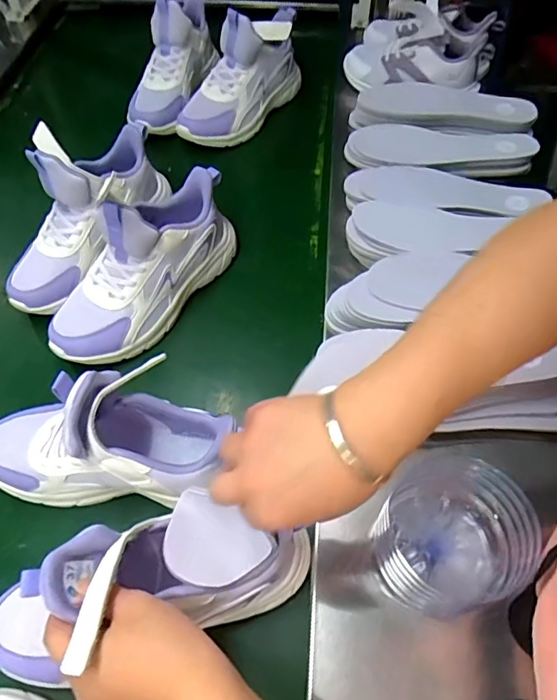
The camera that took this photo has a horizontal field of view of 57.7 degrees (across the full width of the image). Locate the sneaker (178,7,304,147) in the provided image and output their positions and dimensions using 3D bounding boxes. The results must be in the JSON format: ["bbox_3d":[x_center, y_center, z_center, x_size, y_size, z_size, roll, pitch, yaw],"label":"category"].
[{"bbox_3d":[-0.049,-0.417,0.765,0.082,0.135,0.245,32,62,21],"label":"sneaker"}]

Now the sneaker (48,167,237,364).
[{"bbox_3d":[-0.152,-0.096,0.572,0.085,0.142,0.253,29,60,19],"label":"sneaker"}]

